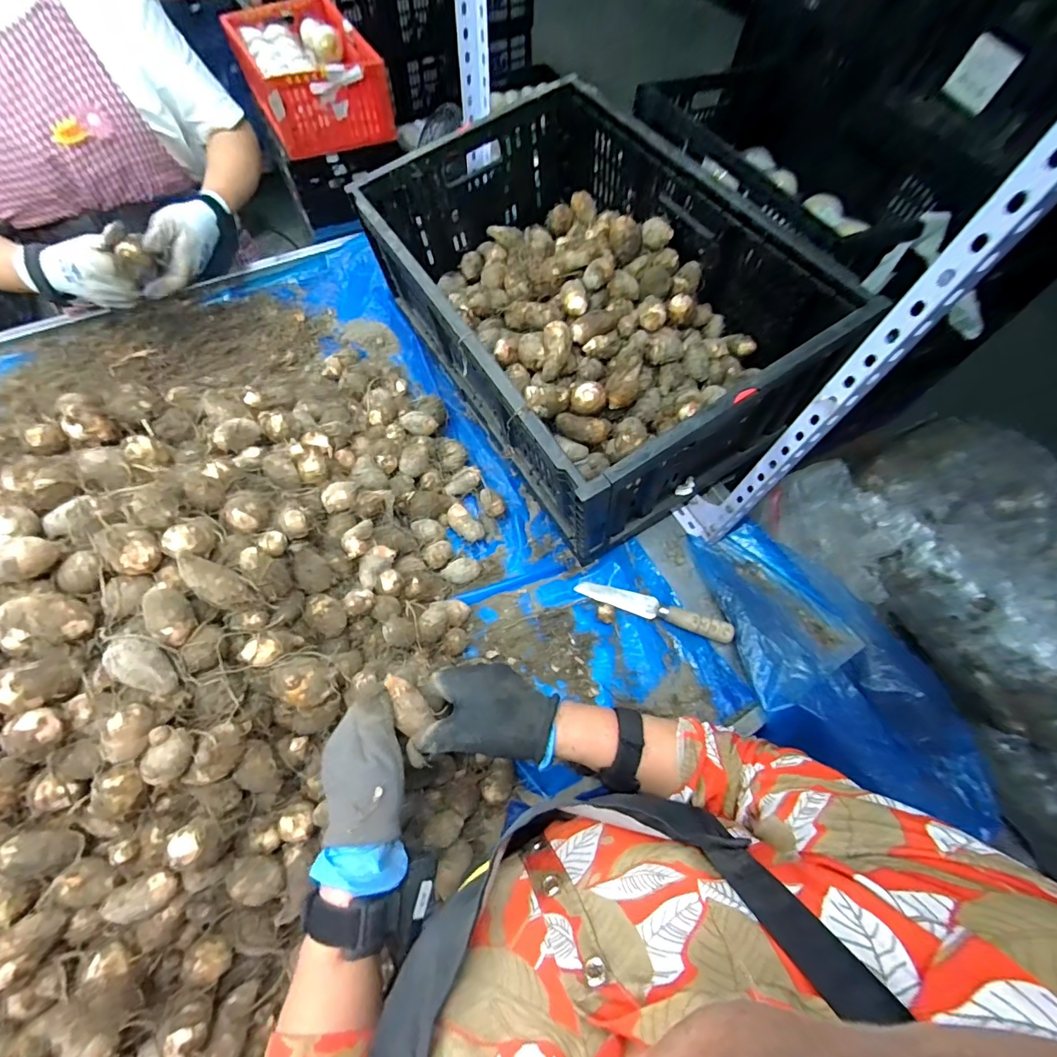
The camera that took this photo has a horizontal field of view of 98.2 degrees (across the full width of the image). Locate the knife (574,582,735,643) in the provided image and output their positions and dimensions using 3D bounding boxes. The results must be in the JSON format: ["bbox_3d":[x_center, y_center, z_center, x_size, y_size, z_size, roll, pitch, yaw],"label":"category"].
[{"bbox_3d":[0.165,0.104,0.602,0.201,0.023,0.025,19,64,7],"label":"knife"}]

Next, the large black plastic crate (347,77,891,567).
[{"bbox_3d":[0.063,-0.330,0.658,0.409,0.231,0.619,-28,68,-15],"label":"large black plastic crate"}]

